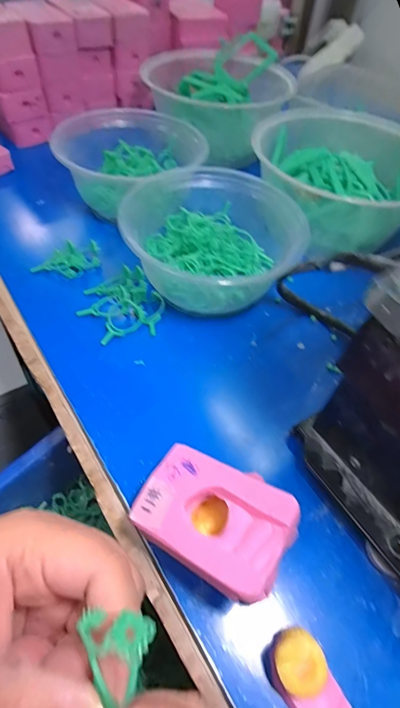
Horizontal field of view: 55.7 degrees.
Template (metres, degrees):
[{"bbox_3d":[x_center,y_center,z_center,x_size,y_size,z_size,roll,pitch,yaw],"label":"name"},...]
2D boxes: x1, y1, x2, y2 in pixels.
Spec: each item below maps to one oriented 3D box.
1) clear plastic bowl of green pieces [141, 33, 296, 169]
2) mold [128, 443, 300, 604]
[{"bbox_3d":[0.037,-0.297,0.442,0.176,0.073,0.177,3,53,-3],"label":"clear plastic bowl of green pieces"},{"bbox_3d":[0.006,0.078,0.185,0.069,0.048,0.054,29,56,16],"label":"mold"}]

